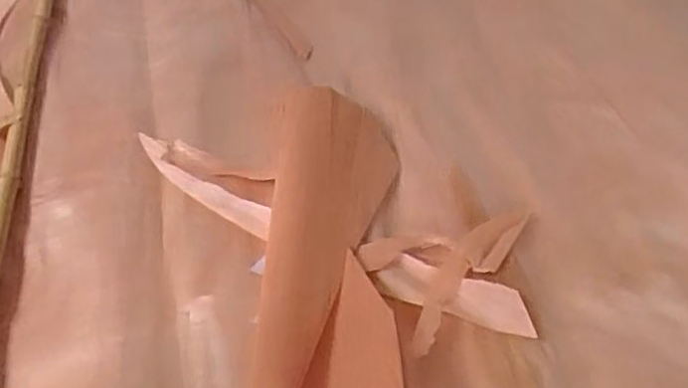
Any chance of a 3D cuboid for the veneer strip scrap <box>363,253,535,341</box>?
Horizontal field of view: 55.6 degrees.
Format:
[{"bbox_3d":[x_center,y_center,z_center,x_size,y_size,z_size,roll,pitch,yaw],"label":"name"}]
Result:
[{"bbox_3d":[0.084,0.076,0.497,0.122,0.009,0.040,15,50,13],"label":"veneer strip scrap"}]

